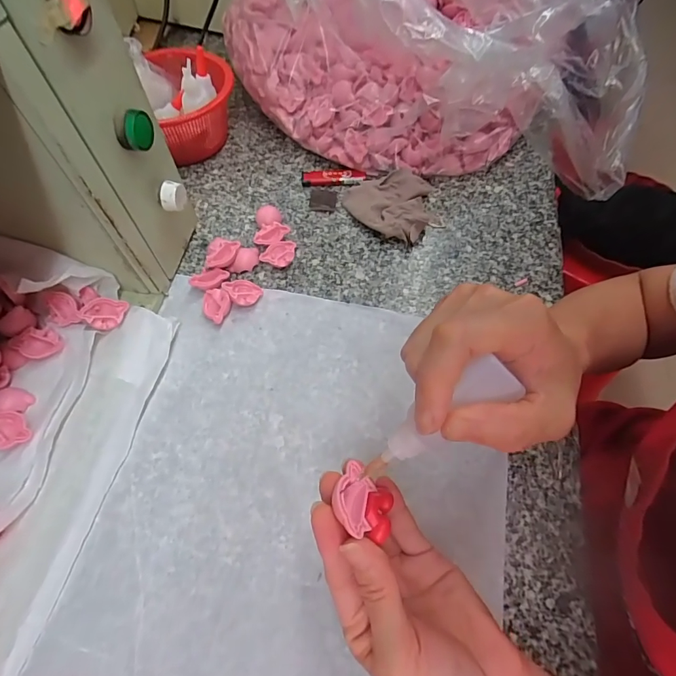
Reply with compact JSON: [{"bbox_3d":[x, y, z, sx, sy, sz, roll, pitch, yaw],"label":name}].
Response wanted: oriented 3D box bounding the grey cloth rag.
[{"bbox_3d":[0.064,-0.149,0.454,0.093,0.023,0.094,-33,66,-18],"label":"grey cloth rag"}]

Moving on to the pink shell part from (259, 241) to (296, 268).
[{"bbox_3d":[-0.060,-0.085,0.421,0.031,0.017,0.027,13,60,6],"label":"pink shell part"}]

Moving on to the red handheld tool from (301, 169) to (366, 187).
[{"bbox_3d":[-0.005,-0.189,0.483,0.073,0.015,0.016,-2,60,-2],"label":"red handheld tool"}]

